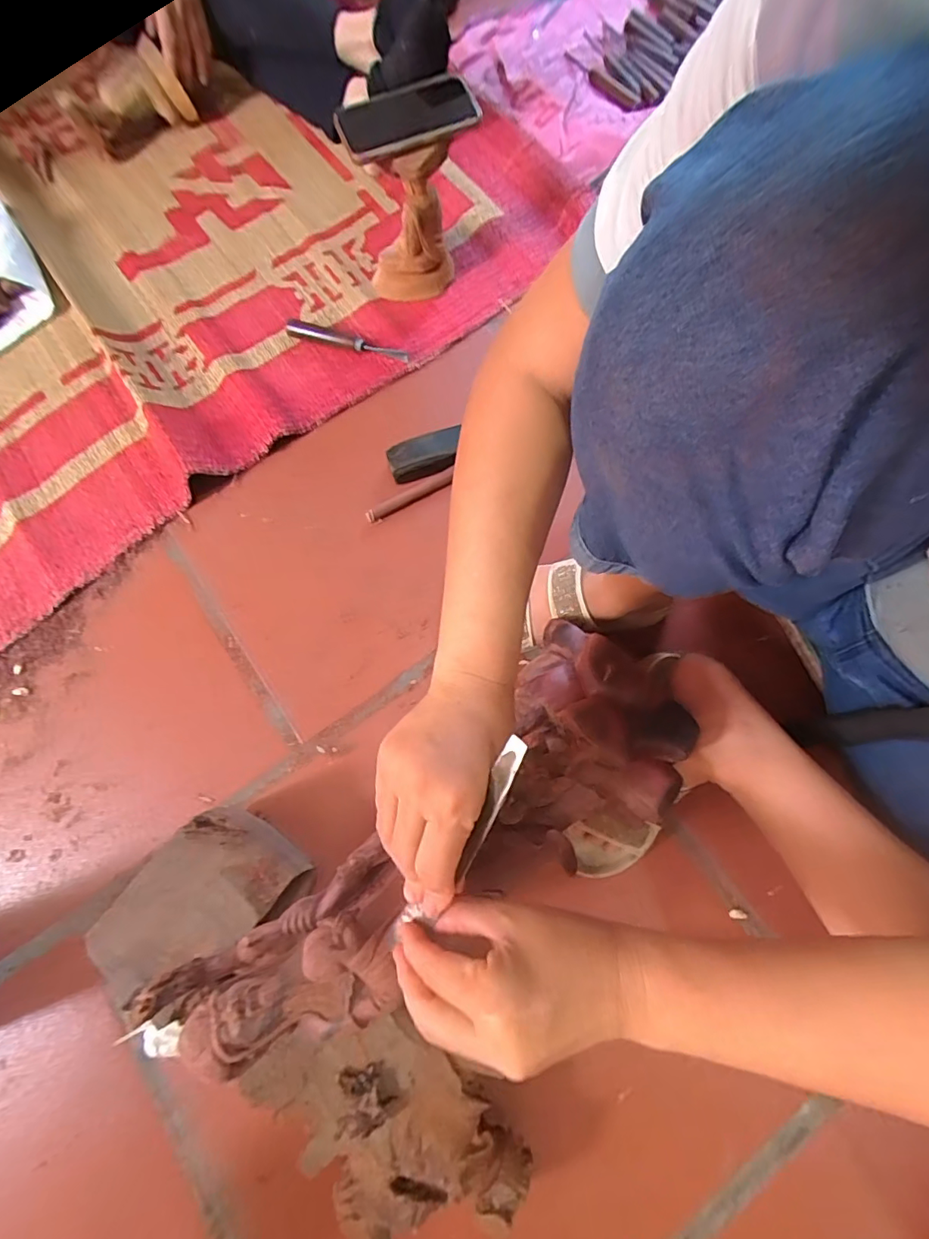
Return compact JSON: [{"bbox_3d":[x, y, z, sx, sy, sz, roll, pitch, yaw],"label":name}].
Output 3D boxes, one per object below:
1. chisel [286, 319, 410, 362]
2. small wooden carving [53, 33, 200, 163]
[{"bbox_3d":[-0.160,-0.378,0.674,0.170,0.022,0.021,16,74,6],"label":"chisel"},{"bbox_3d":[-0.527,-0.807,0.770,0.179,0.098,0.097,-28,74,-7],"label":"small wooden carving"}]

